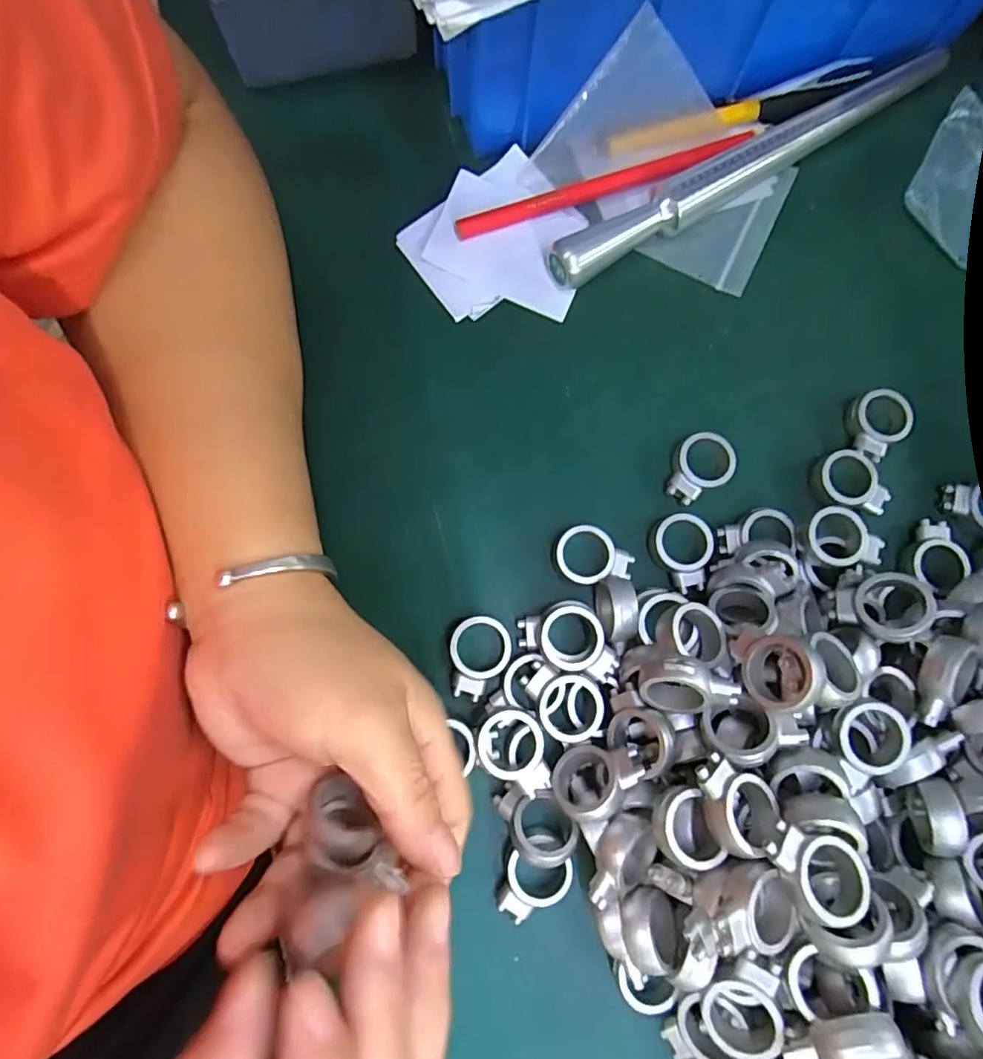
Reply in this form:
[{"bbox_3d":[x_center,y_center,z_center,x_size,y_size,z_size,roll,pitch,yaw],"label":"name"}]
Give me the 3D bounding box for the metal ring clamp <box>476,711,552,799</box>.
[{"bbox_3d":[0.009,0.089,0.224,0.025,0.013,0.031,-23,81,-5],"label":"metal ring clamp"}]

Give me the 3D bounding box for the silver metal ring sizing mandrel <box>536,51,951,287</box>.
[{"bbox_3d":[0.127,-0.177,0.276,0.226,0.022,0.018,-32,82,-6],"label":"silver metal ring sizing mandrel"}]

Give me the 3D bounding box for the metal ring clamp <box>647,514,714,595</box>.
[{"bbox_3d":[0.084,0.010,0.248,0.026,0.006,0.033,-11,80,-3],"label":"metal ring clamp"}]

